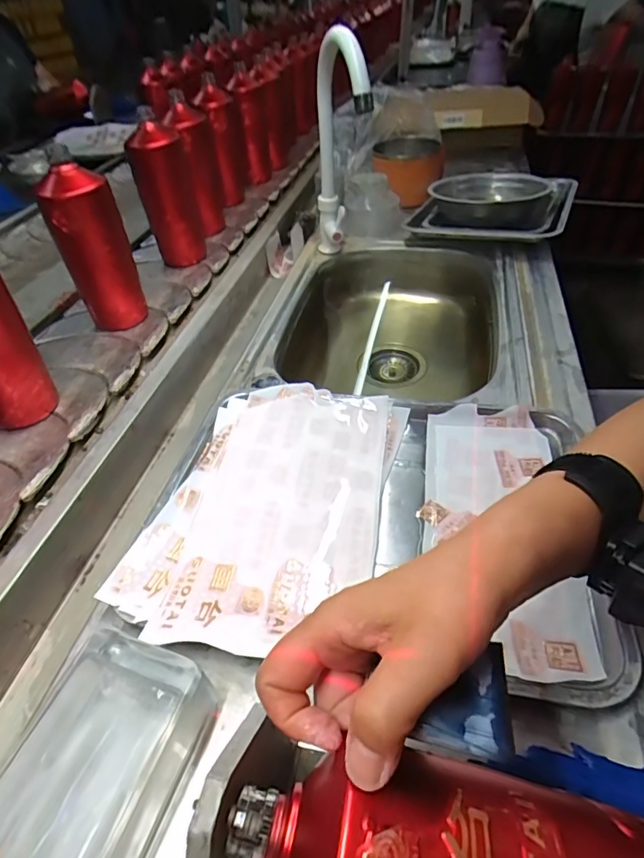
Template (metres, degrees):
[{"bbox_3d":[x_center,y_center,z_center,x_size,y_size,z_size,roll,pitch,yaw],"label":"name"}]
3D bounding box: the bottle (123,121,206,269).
[{"bbox_3d":[-0.242,-0.368,0.762,0.077,0.190,0.066,-15,46,-9],"label":"bottle"}]

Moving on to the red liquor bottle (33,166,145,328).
[{"bbox_3d":[-0.285,-0.220,0.616,0.060,0.190,0.063,10,47,15],"label":"red liquor bottle"}]

